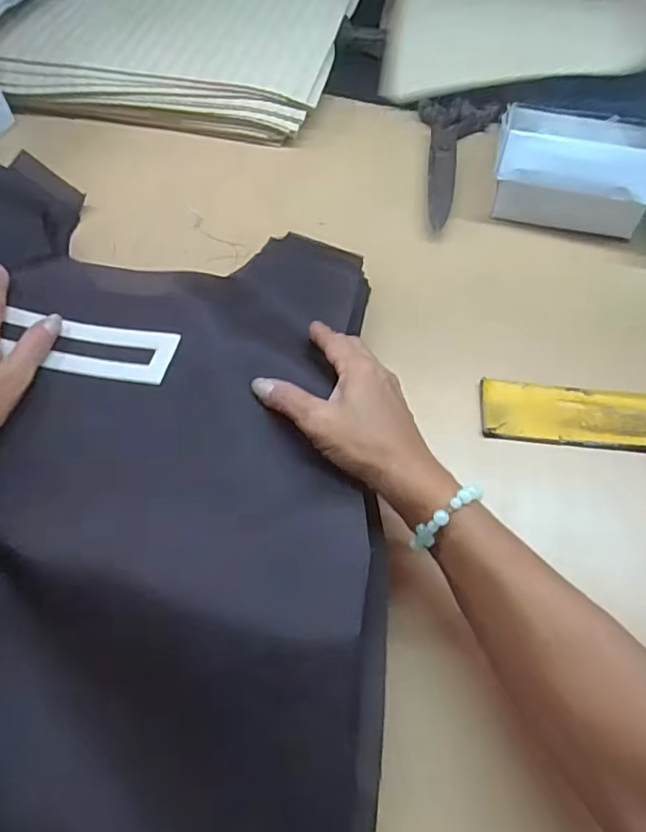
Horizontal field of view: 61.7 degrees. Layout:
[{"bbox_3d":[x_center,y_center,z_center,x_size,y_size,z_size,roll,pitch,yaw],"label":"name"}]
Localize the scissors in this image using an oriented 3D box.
[{"bbox_3d":[0.128,-0.248,0.527,0.076,0.012,0.187,8,61,5],"label":"scissors"}]

